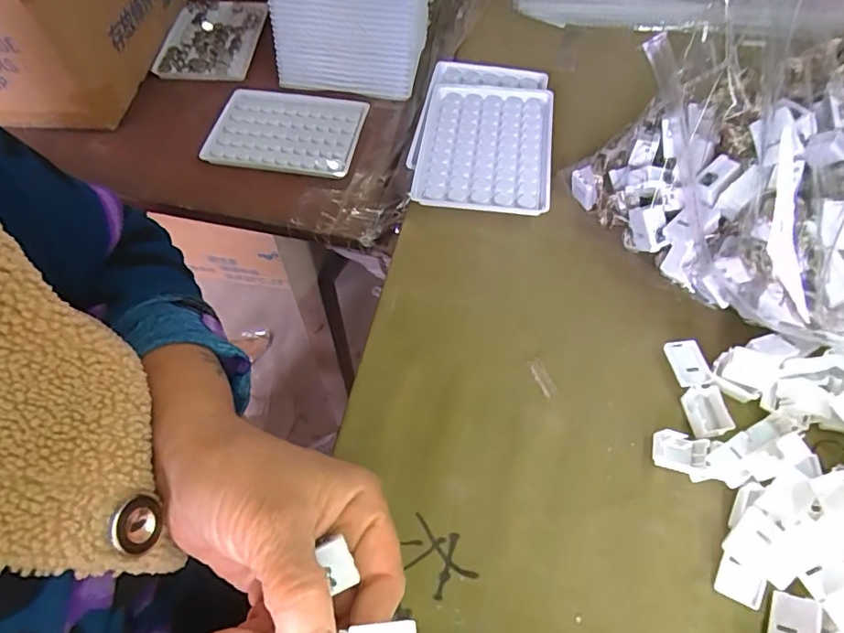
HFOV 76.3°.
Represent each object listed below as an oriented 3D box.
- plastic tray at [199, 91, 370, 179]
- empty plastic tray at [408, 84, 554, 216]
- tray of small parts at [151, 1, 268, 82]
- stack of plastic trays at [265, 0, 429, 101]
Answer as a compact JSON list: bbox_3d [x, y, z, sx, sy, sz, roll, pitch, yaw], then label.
[{"bbox_3d":[-0.120,-0.164,0.474,0.127,0.010,0.092,8,57,6],"label":"plastic tray"},{"bbox_3d":[0.047,-0.127,0.397,0.096,0.010,0.126,7,60,7],"label":"empty plastic tray"},{"bbox_3d":[-0.212,-0.283,0.546,0.090,0.013,0.127,4,59,2],"label":"tray of small parts"},{"bbox_3d":[-0.062,-0.283,0.480,0.126,0.110,0.111,11,60,7],"label":"stack of plastic trays"}]

